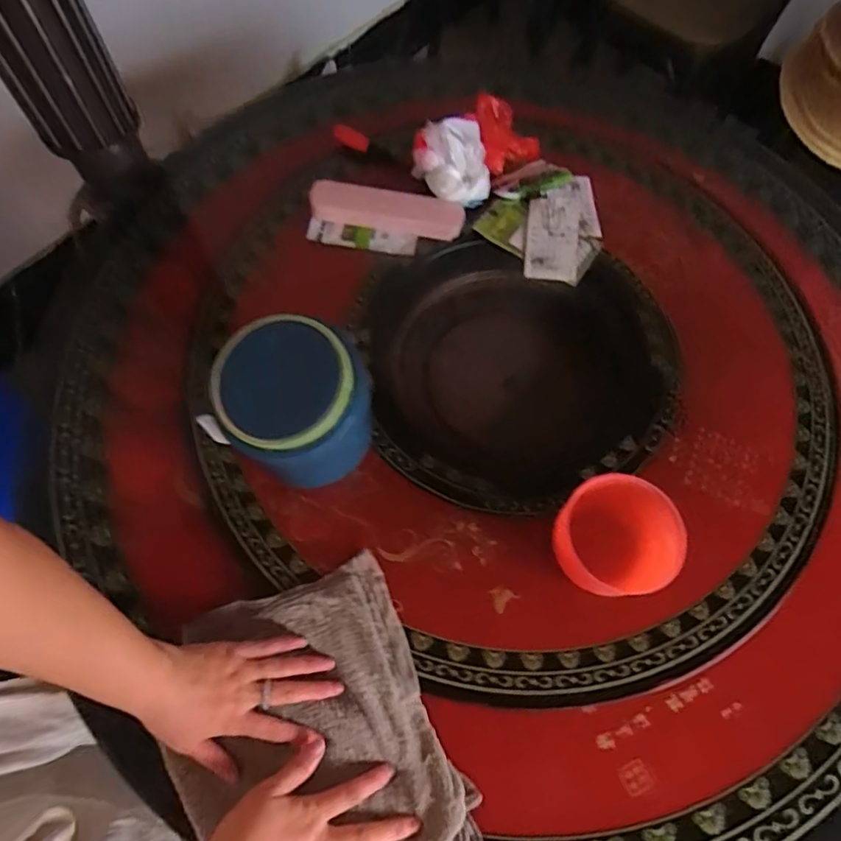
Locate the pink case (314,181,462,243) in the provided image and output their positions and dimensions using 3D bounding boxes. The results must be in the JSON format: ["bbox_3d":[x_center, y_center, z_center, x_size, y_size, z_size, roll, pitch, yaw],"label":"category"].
[{"bbox_3d":[-0.042,-0.268,0.721,0.191,0.032,0.046,8,67,0],"label":"pink case"}]

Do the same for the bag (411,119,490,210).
[{"bbox_3d":[0.042,-0.330,0.716,0.085,0.087,0.081,-24,71,-13],"label":"bag"}]

